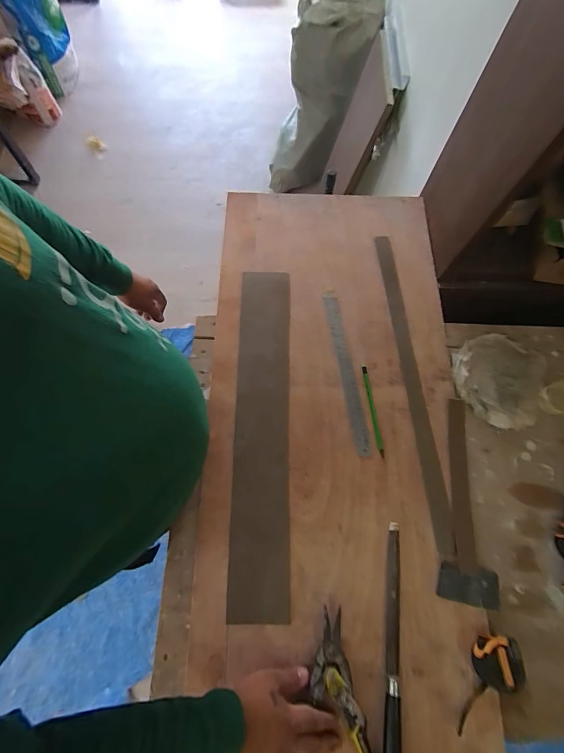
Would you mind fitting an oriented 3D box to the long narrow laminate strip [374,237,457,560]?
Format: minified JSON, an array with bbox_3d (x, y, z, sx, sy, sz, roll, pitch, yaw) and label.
[{"bbox_3d":[0.247,-0.009,0.612,0.027,0.009,0.626,-7,71,8],"label":"long narrow laminate strip"}]

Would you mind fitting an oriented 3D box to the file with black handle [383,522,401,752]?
[{"bbox_3d":[0.170,0.398,0.471,0.028,0.016,0.325,8,72,1],"label":"file with black handle"}]

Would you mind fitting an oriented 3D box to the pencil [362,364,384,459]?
[{"bbox_3d":[0.167,0.060,0.584,0.010,0.005,0.168,-6,72,-3],"label":"pencil"}]

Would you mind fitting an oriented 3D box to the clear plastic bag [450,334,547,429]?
[{"bbox_3d":[0.414,-0.002,0.605,0.163,0.024,0.176,35,75,9],"label":"clear plastic bag"}]

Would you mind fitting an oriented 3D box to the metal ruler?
[{"bbox_3d":[0.122,-0.020,0.609,0.028,0.004,0.332,-8,72,-4],"label":"metal ruler"}]

